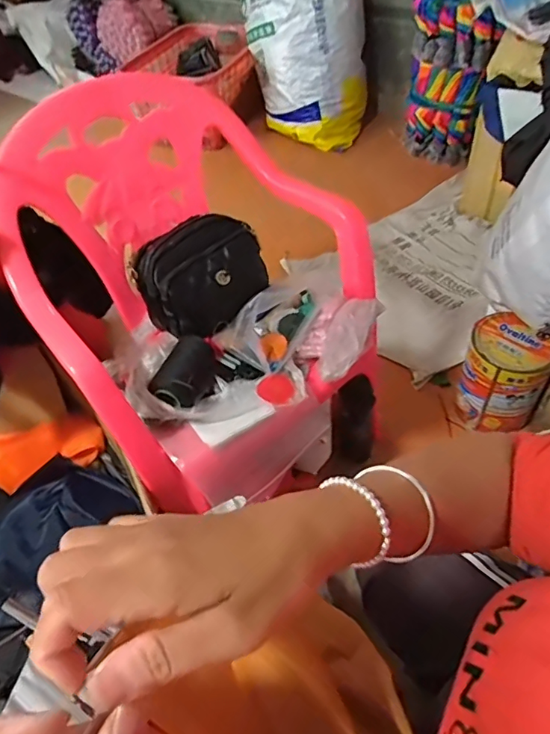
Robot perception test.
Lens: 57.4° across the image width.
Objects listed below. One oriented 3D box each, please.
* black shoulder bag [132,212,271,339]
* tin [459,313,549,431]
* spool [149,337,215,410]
[{"bbox_3d":[-0.112,-0.141,0.818,0.208,0.180,0.090,-32,17,-17],"label":"black shoulder bag"},{"bbox_3d":[0.450,0.019,1.001,0.146,0.205,0.130,19,53,22],"label":"tin"},{"bbox_3d":[-0.133,0.010,0.750,0.061,0.067,0.117,11,51,16],"label":"spool"}]

